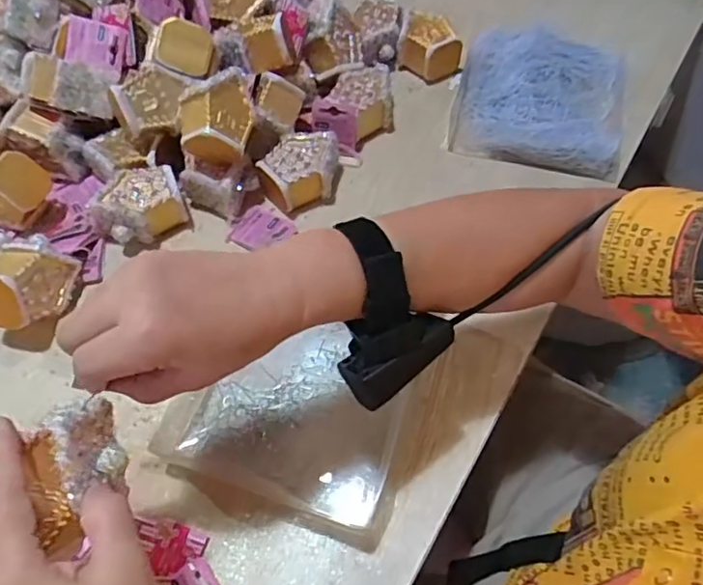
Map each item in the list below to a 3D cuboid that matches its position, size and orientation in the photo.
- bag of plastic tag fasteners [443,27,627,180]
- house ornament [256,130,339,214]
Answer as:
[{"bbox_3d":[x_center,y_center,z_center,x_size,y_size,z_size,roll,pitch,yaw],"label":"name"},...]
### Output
[{"bbox_3d":[0.214,-0.226,0.647,0.177,0.030,0.219,14,59,10],"label":"bag of plastic tag fasteners"},{"bbox_3d":[-0.049,-0.121,0.576,0.081,0.050,0.058,-21,59,-11],"label":"house ornament"}]

